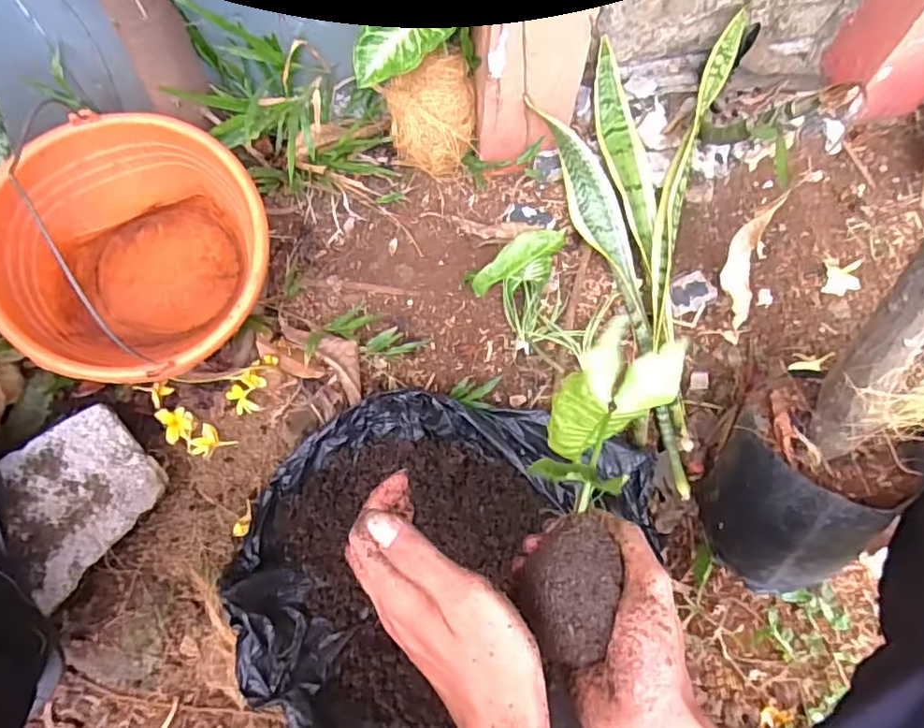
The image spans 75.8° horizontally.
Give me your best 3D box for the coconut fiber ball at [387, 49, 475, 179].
[{"bbox_3d":[-0.033,-0.293,0.704,0.098,0.104,0.075,-8,65,-7],"label":"coconut fiber ball"}]

